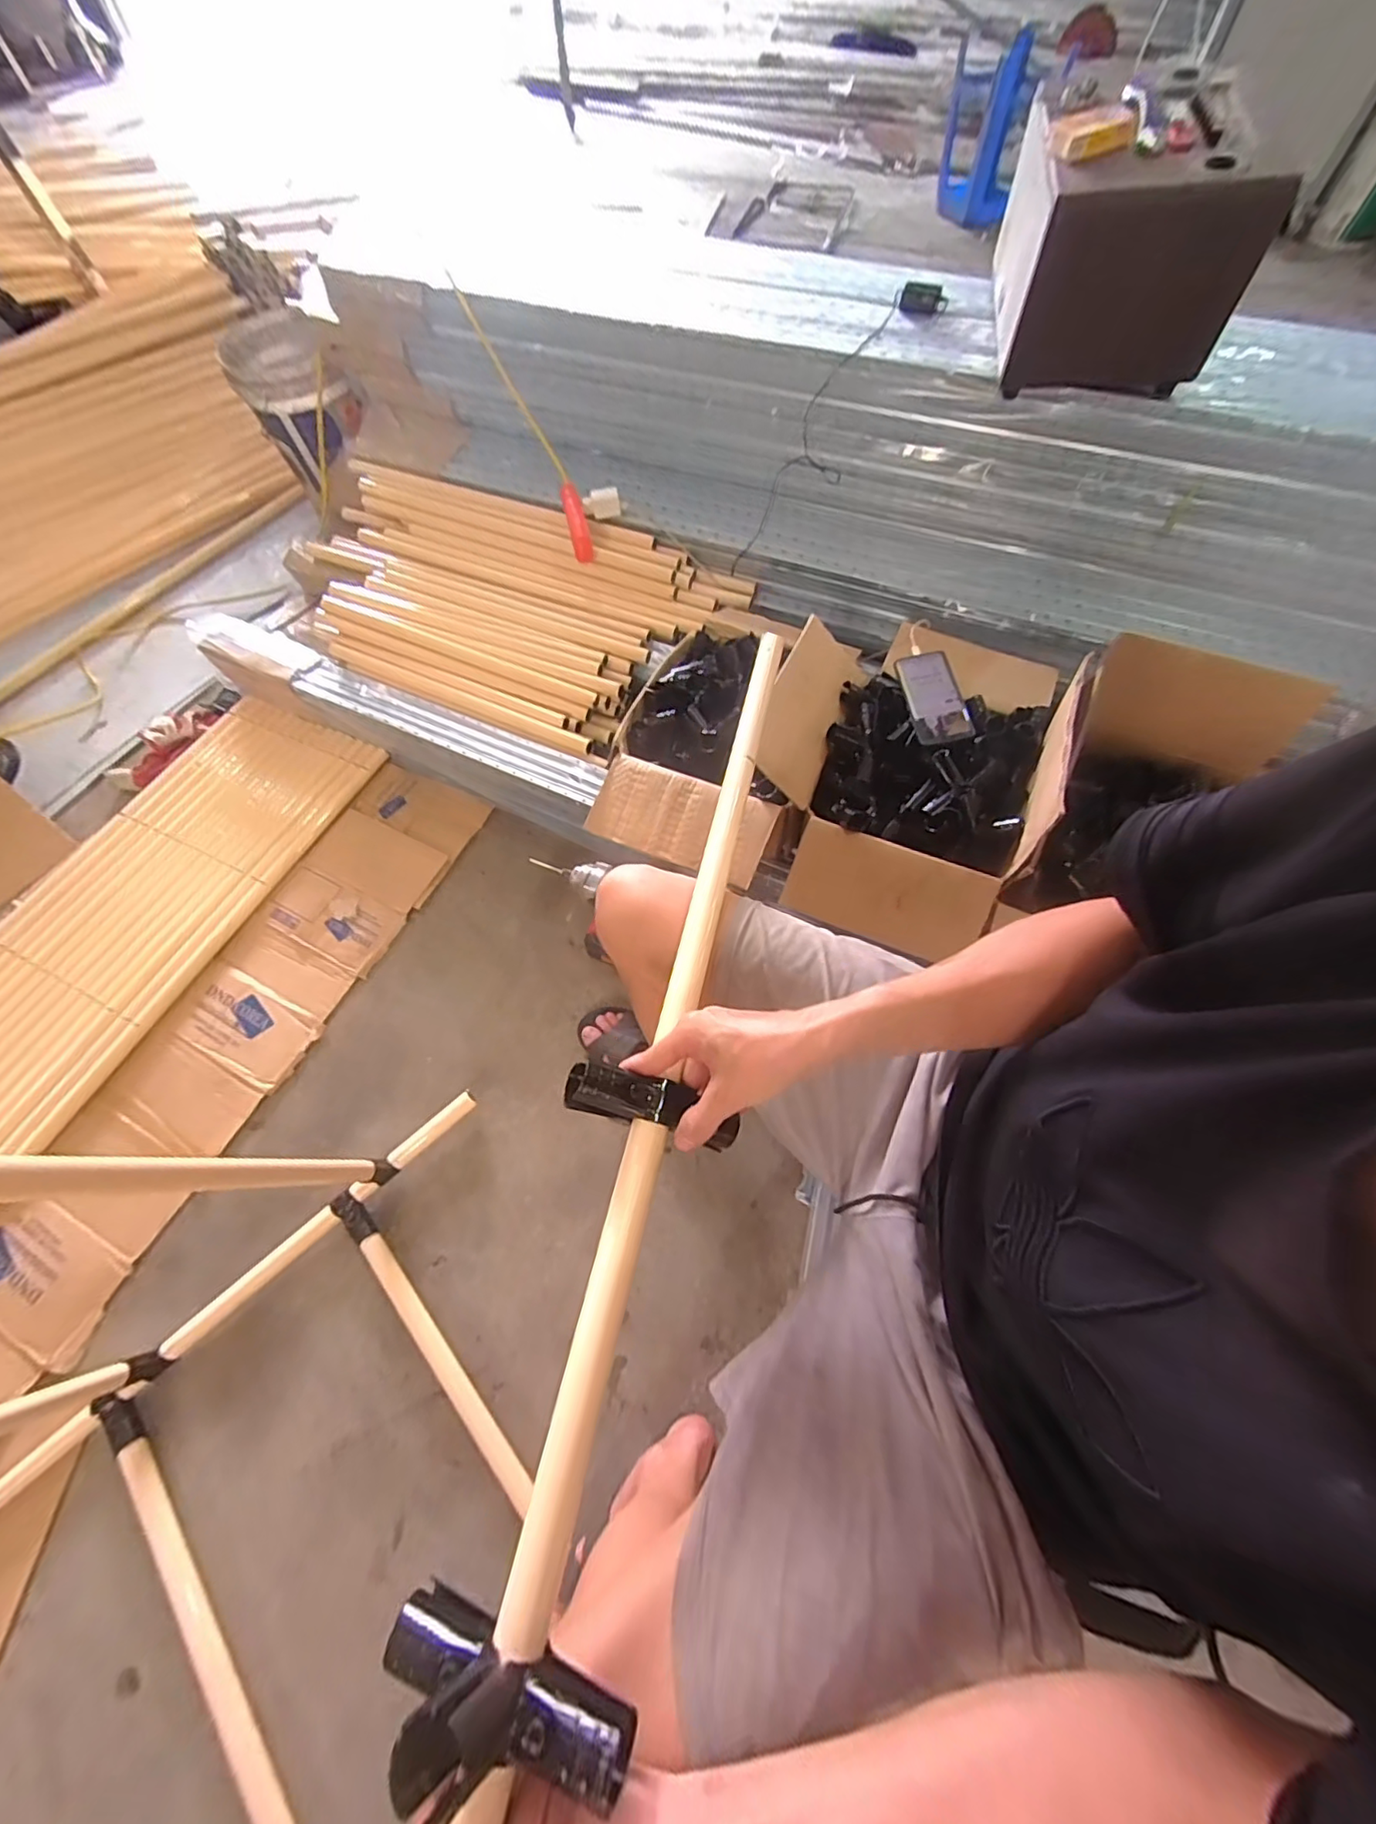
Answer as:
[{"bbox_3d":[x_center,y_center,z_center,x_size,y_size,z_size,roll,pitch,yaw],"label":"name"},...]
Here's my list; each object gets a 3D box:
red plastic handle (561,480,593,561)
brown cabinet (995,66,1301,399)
[{"bbox_3d":[-0.223,-0.792,1.199,0.039,0.052,0.164,-16,97,-8],"label":"red plastic handle"},{"bbox_3d":[0.618,-0.961,0.867,0.285,0.234,0.284,4,62,2],"label":"brown cabinet"}]

